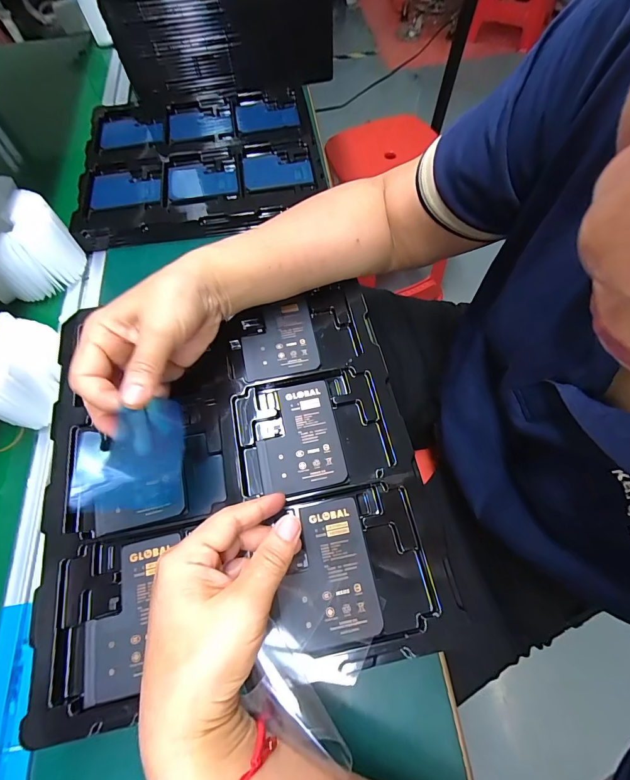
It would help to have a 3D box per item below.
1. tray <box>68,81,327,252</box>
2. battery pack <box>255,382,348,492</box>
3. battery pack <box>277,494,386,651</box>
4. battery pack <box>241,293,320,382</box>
[{"bbox_3d":[-0.155,-0.331,0.519,0.317,0.031,0.299,-8,65,-1],"label":"tray"},{"bbox_3d":[-0.014,0.036,0.298,0.066,0.004,0.088,-11,66,-3],"label":"battery pack"},{"bbox_3d":[0.006,0.126,0.256,0.066,0.004,0.087,-10,66,-2],"label":"battery pack"},{"bbox_3d":[-0.034,-0.048,0.336,0.066,0.008,0.075,-13,66,-4],"label":"battery pack"}]

